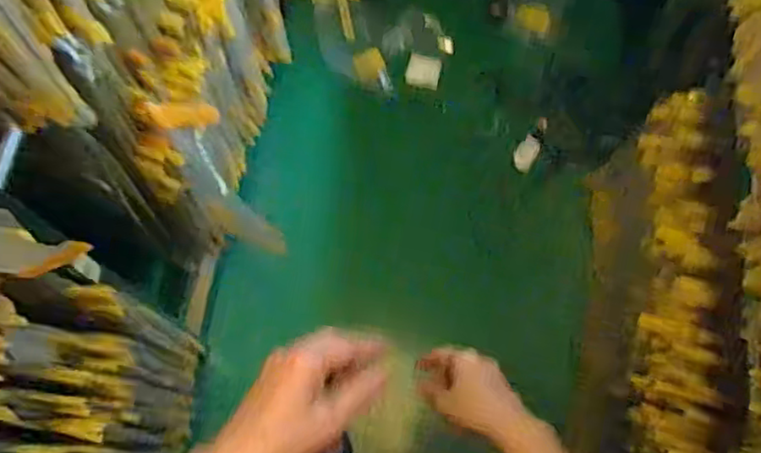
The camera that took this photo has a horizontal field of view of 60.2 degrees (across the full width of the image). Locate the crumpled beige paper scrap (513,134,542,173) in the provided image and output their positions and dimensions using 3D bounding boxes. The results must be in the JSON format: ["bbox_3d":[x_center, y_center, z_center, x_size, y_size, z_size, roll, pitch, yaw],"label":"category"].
[{"bbox_3d":[0.331,-0.164,1.486,0.058,0.011,0.081,37,97,29],"label":"crumpled beige paper scrap"}]

